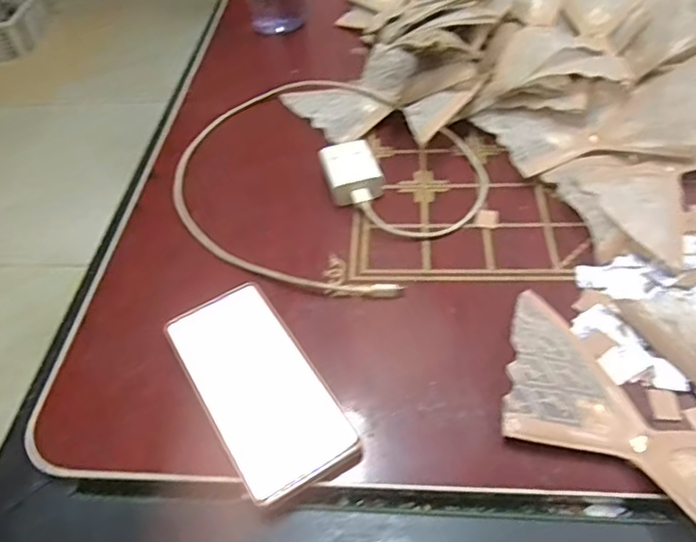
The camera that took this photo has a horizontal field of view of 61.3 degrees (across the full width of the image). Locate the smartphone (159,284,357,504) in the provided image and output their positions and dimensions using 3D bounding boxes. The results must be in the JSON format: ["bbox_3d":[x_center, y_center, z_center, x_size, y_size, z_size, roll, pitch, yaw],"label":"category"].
[{"bbox_3d":[-0.065,0.077,0.416,0.078,0.009,0.164,-28,52,-17],"label":"smartphone"}]

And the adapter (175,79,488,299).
[{"bbox_3d":[-0.032,-0.097,0.563,0.297,0.024,0.254,29,58,27],"label":"adapter"}]

